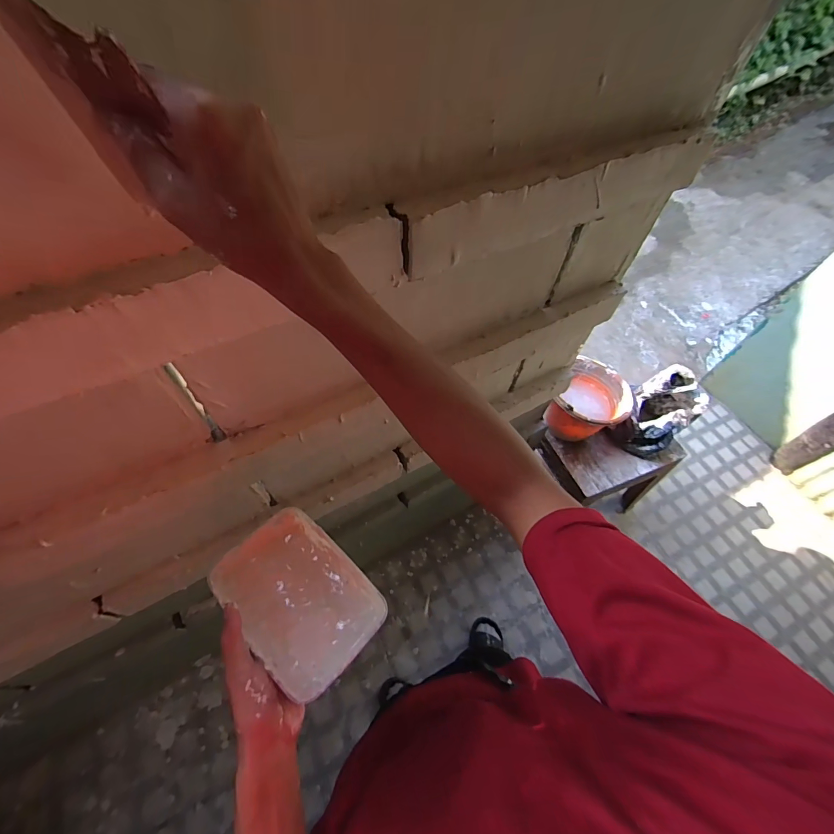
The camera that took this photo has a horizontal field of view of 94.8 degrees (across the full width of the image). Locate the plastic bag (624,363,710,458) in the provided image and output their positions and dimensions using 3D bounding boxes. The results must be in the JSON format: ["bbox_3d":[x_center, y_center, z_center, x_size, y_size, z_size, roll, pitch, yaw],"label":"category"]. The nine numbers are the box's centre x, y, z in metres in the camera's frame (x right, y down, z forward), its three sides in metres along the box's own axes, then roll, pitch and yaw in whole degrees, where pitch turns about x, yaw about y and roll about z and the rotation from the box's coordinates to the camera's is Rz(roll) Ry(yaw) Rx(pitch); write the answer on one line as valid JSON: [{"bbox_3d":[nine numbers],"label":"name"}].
[{"bbox_3d":[0.812,-0.021,1.284,0.205,0.246,0.192,-37,66,-23],"label":"plastic bag"}]

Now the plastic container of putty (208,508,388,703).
[{"bbox_3d":[-0.123,0.183,0.400,0.167,0.046,0.112,40,64,20],"label":"plastic container of putty"}]

